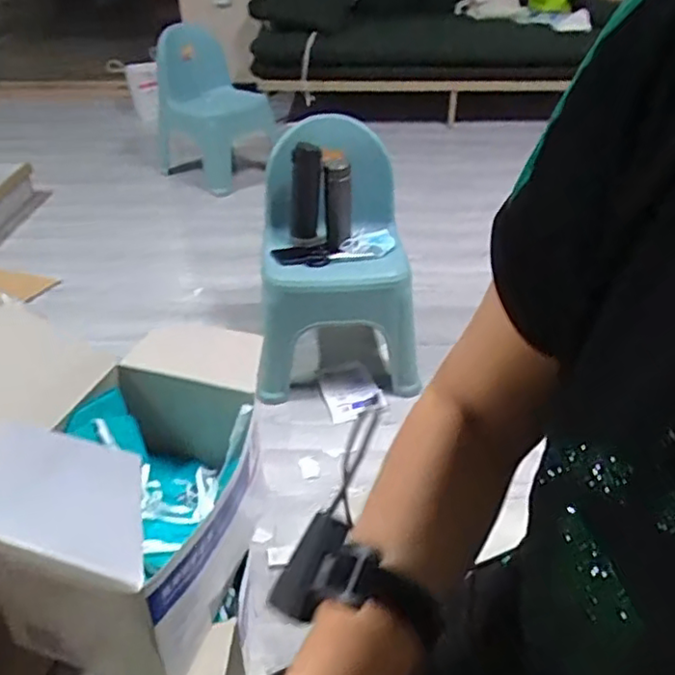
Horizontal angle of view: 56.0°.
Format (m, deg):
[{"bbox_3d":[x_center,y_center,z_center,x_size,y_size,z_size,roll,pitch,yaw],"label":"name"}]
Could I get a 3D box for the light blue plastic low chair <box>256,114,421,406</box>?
[{"bbox_3d":[-0.015,-0.210,1.610,0.379,0.525,0.471,-3,36,-5],"label":"light blue plastic low chair"}]

